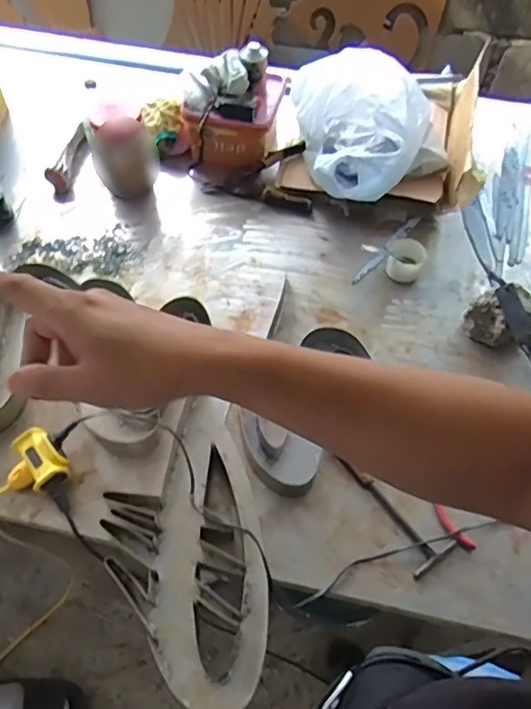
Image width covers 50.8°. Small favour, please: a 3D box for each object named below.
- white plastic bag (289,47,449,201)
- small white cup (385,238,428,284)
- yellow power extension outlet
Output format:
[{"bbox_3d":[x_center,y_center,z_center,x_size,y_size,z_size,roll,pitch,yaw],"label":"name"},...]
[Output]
[{"bbox_3d":[0.226,-0.459,1.110,0.292,0.162,0.300,-9,59,-7],"label":"white plastic bag"},{"bbox_3d":[0.263,-0.178,1.050,0.065,0.047,0.064,1,58,-1],"label":"small white cup"},{"bbox_3d":[-0.337,0.159,0.814,0.081,0.063,0.076,-30,63,-18],"label":"yellow power extension outlet"}]

